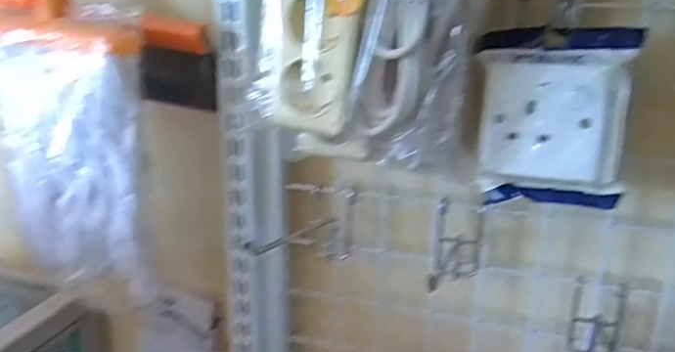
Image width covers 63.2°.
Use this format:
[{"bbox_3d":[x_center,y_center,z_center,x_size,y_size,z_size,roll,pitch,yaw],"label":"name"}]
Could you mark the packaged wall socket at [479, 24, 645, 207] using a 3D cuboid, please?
[{"bbox_3d":[0.160,-0.046,0.413,0.101,0.123,0.048,5,19,11],"label":"packaged wall socket"}]

